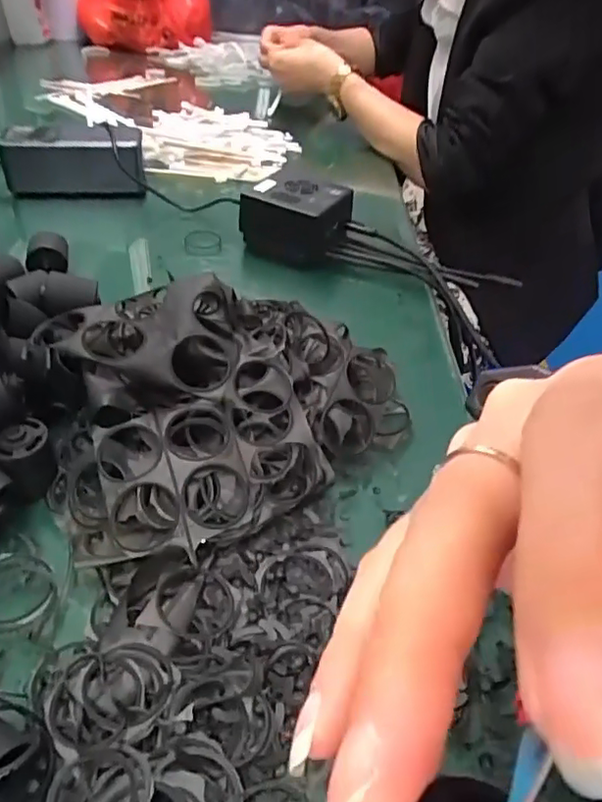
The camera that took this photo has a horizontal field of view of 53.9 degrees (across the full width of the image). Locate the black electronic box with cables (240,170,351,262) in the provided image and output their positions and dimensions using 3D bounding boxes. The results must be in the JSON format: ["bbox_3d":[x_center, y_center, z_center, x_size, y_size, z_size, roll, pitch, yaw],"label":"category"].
[{"bbox_3d":[-0.003,-0.161,0.520,0.082,0.057,0.070,22,44,18],"label":"black electronic box with cables"}]

